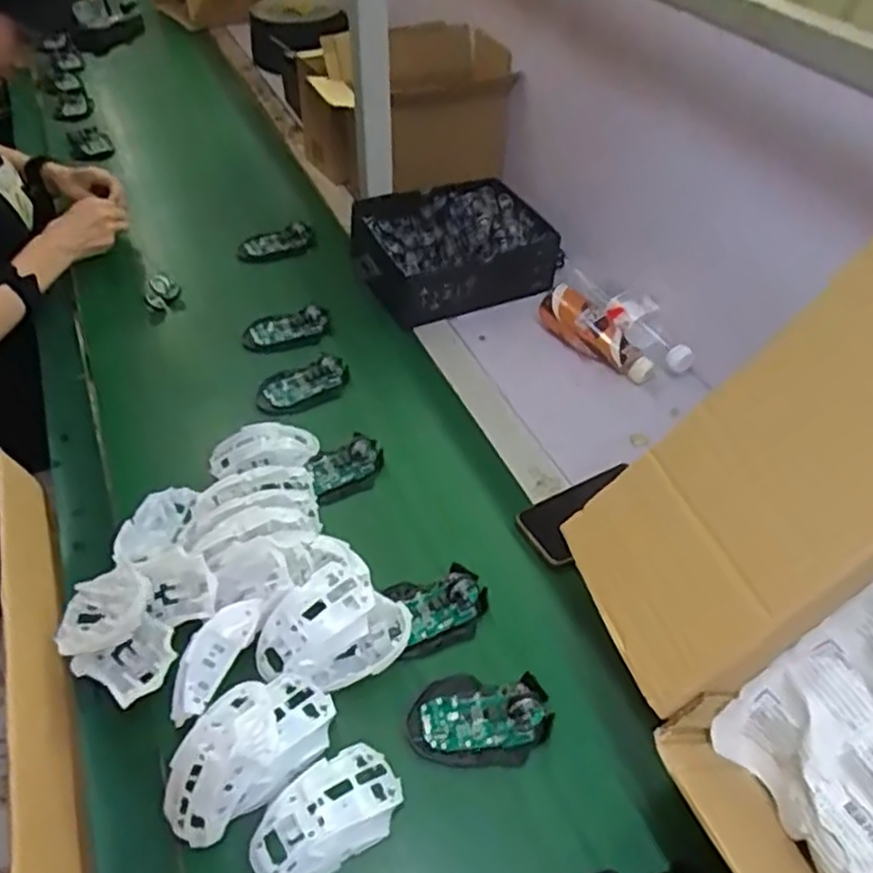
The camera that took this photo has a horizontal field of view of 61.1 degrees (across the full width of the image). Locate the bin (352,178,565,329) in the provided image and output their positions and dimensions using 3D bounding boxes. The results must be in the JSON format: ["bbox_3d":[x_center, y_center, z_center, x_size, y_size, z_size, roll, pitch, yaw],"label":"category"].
[{"bbox_3d":[0.017,-0.256,1.028,0.252,0.098,0.195,-21,48,-21],"label":"bin"}]

